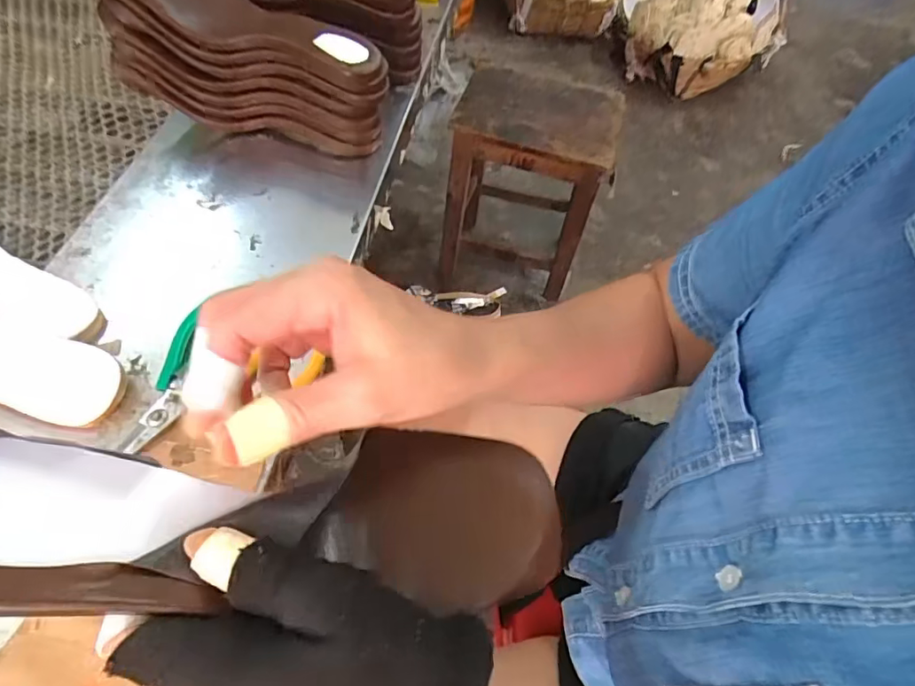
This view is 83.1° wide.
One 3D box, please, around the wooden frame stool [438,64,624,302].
[{"bbox_3d":[0.147,-0.348,1.241,0.317,0.450,0.320,14,57,5],"label":"wooden frame stool"}]

